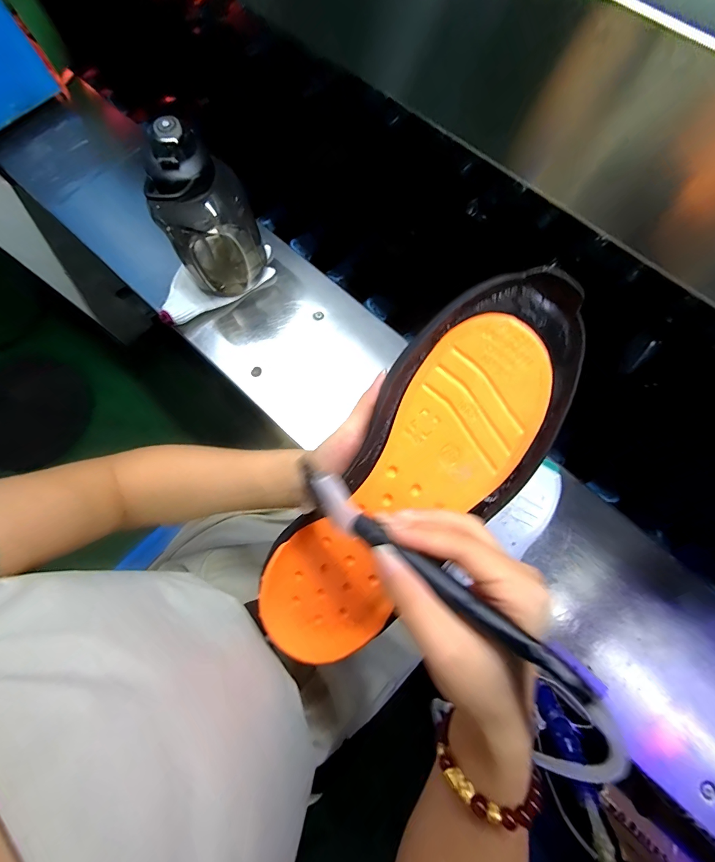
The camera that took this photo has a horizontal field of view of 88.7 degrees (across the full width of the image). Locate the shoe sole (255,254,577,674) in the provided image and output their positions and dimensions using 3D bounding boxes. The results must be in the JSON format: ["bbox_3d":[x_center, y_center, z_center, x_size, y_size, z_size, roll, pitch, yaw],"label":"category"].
[{"bbox_3d":[0.036,0.041,0.258,0.109,0.034,0.312,38,100,9],"label":"shoe sole"}]

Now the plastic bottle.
[{"bbox_3d":[-0.211,-0.299,0.520,0.124,0.230,0.117,-23,77,-5],"label":"plastic bottle"}]

